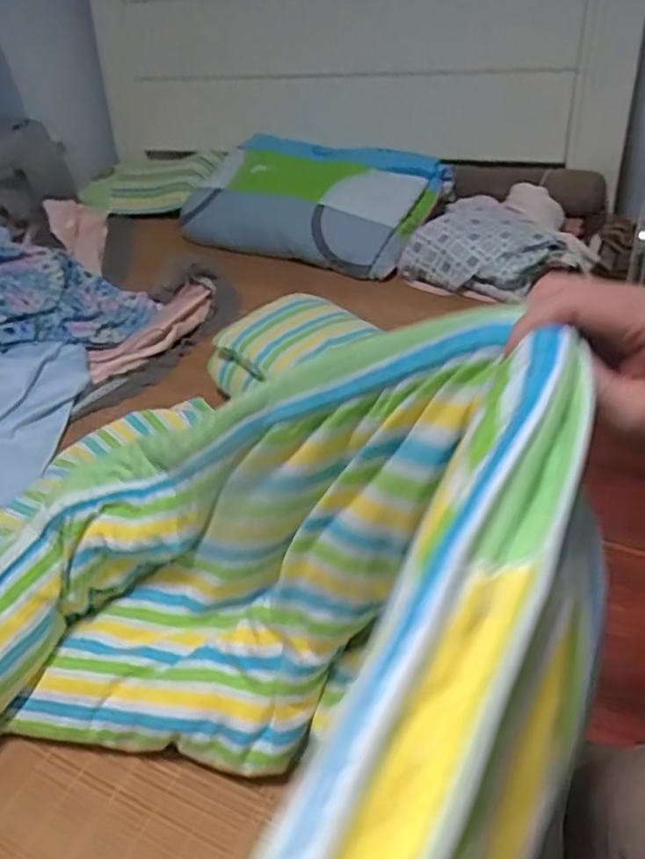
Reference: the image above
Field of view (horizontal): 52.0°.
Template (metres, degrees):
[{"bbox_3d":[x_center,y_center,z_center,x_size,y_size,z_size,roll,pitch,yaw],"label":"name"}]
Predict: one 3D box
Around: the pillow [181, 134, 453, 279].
[{"bbox_3d":[-0.049,-0.575,1.573,0.669,0.202,0.357,23,47,35],"label":"pillow"}]

